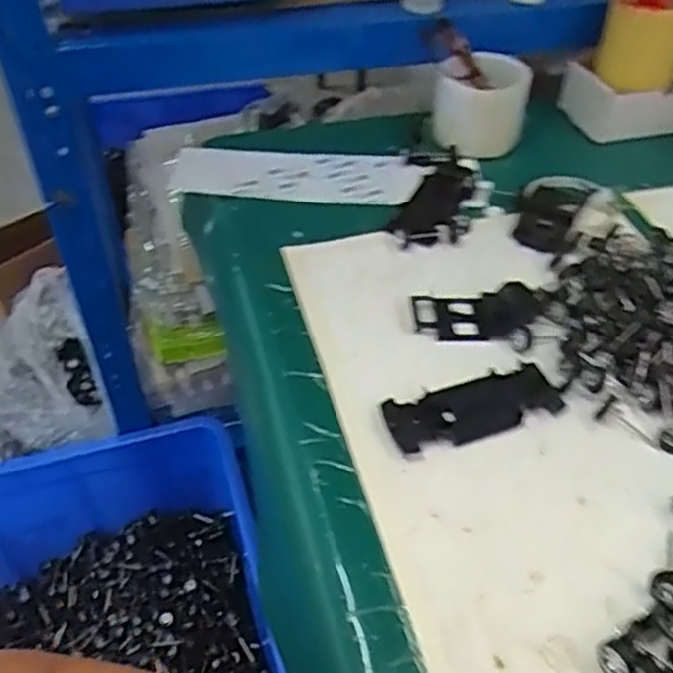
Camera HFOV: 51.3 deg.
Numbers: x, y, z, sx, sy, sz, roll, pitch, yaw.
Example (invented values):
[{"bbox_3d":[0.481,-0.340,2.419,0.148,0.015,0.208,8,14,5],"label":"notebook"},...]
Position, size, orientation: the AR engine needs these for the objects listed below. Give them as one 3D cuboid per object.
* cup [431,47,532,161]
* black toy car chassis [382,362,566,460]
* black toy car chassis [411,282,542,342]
[{"bbox_3d":[0.147,-0.238,0.713,0.092,0.085,0.082,7,46,5],"label":"cup"},{"bbox_3d":[0.095,0.049,0.486,0.124,0.011,0.047,-15,48,-16],"label":"black toy car chassis"},{"bbox_3d":[0.111,-0.018,0.545,0.099,0.012,0.049,-3,46,-5],"label":"black toy car chassis"}]

